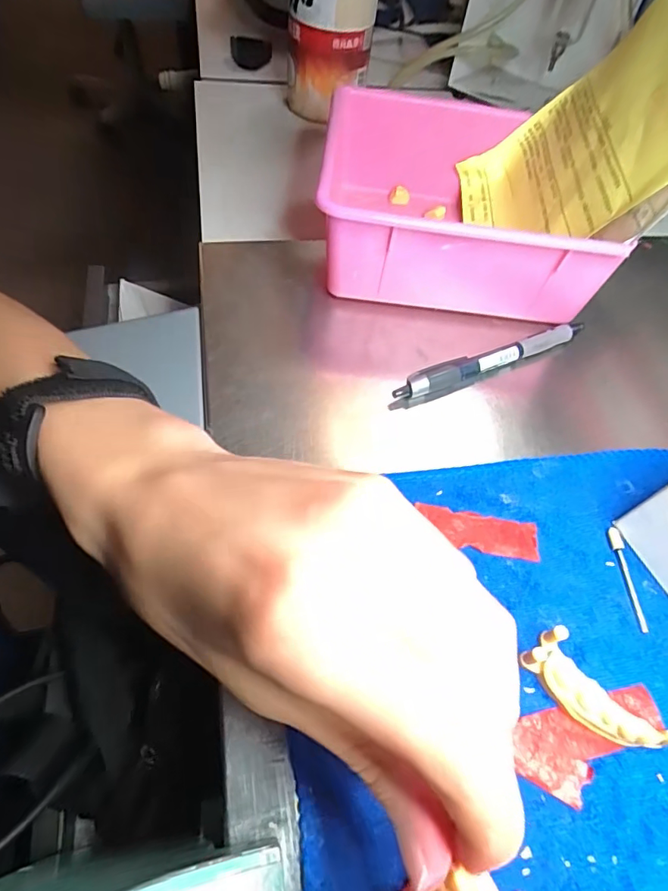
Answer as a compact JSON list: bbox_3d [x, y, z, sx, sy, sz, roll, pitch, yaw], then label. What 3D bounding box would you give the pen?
[{"bbox_3d":[0.093,-0.052,0.290,0.133,0.011,0.014,-20,63,-18],"label":"pen"}]

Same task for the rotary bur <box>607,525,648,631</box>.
[{"bbox_3d":[0.136,0.061,0.228,0.005,0.004,0.047,-1,59,-7],"label":"rotary bur"}]

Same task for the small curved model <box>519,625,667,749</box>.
[{"bbox_3d":[0.102,0.099,0.195,0.020,0.016,0.054,-34,68,-24],"label":"small curved model"}]

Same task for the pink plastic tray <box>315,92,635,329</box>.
[{"bbox_3d":[0.077,-0.164,0.321,0.164,0.066,0.159,5,58,-3],"label":"pink plastic tray"}]

